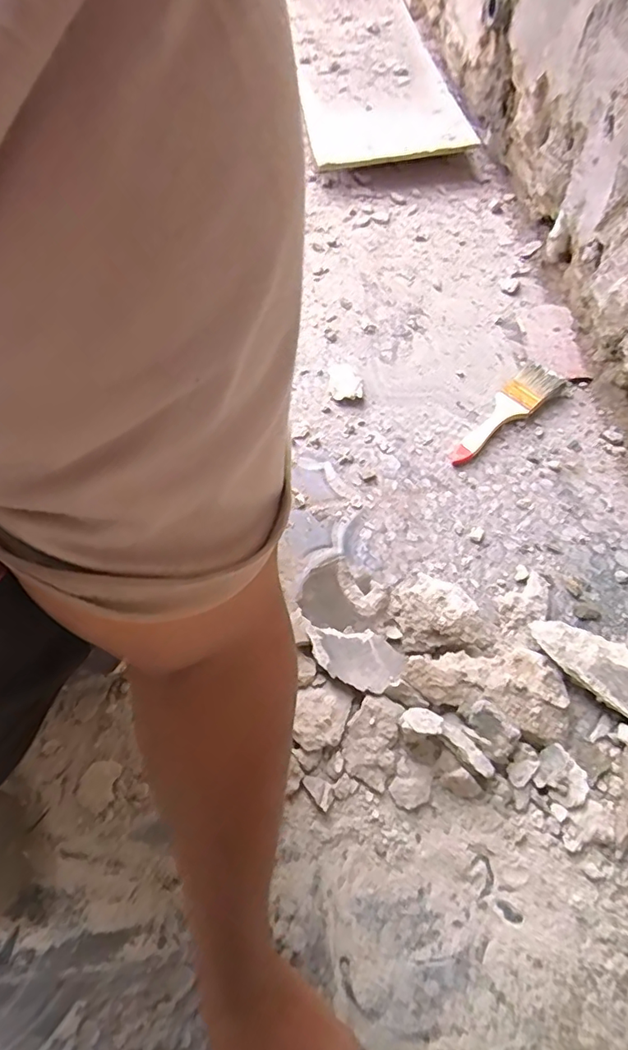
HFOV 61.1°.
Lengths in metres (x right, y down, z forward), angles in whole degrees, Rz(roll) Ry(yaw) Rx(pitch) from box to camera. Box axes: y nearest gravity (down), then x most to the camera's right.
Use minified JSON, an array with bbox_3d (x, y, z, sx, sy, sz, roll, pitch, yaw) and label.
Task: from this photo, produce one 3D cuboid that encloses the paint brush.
[{"bbox_3d":[0.210,-0.127,0.602,0.162,0.021,0.045,-38,70,-16],"label":"paint brush"}]

